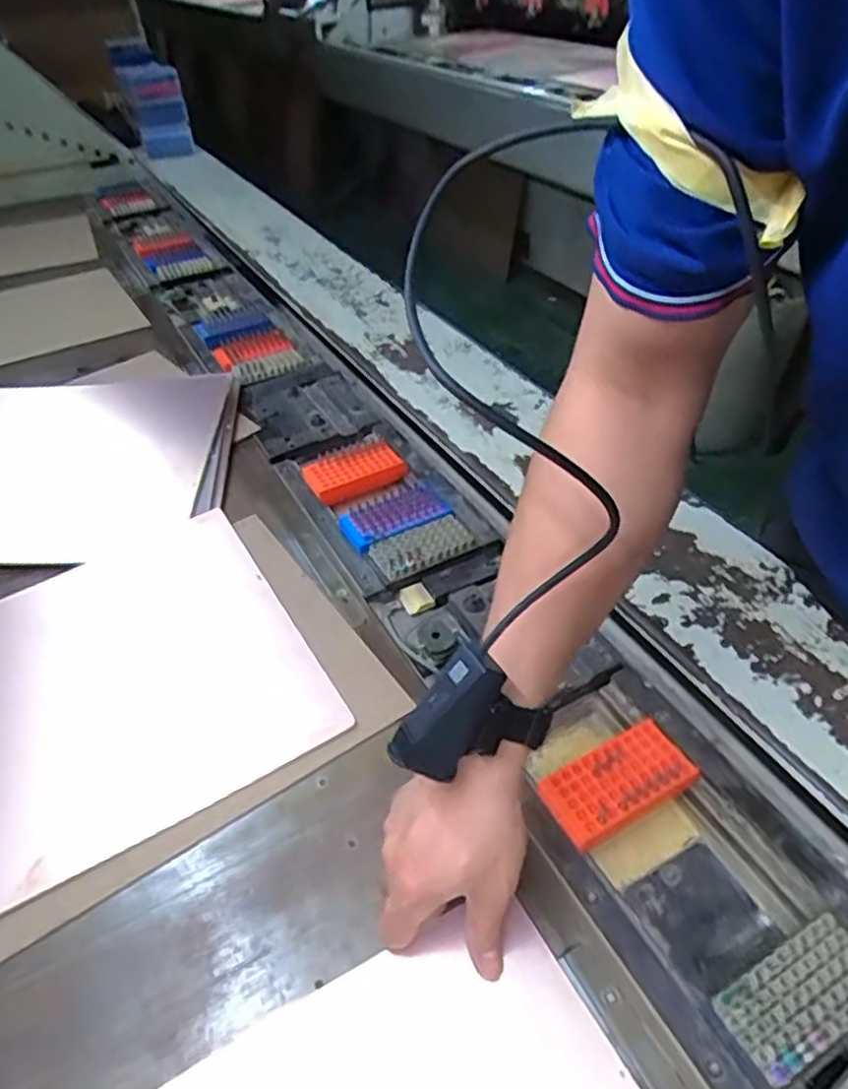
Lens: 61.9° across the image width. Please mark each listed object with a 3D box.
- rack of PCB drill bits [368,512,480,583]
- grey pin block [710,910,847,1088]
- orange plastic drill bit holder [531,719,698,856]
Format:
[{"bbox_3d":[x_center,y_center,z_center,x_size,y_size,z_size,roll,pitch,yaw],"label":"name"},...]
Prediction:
[{"bbox_3d":[-0.002,0.004,0.740,0.103,0.023,0.050,-23,45,-20],"label":"rack of PCB drill bits"},{"bbox_3d":[0.228,0.275,0.430,0.100,0.022,0.050,-22,45,-20],"label":"grey pin block"},{"bbox_3d":[0.146,0.180,0.531,0.115,0.019,0.058,-23,45,-20],"label":"orange plastic drill bit holder"}]

